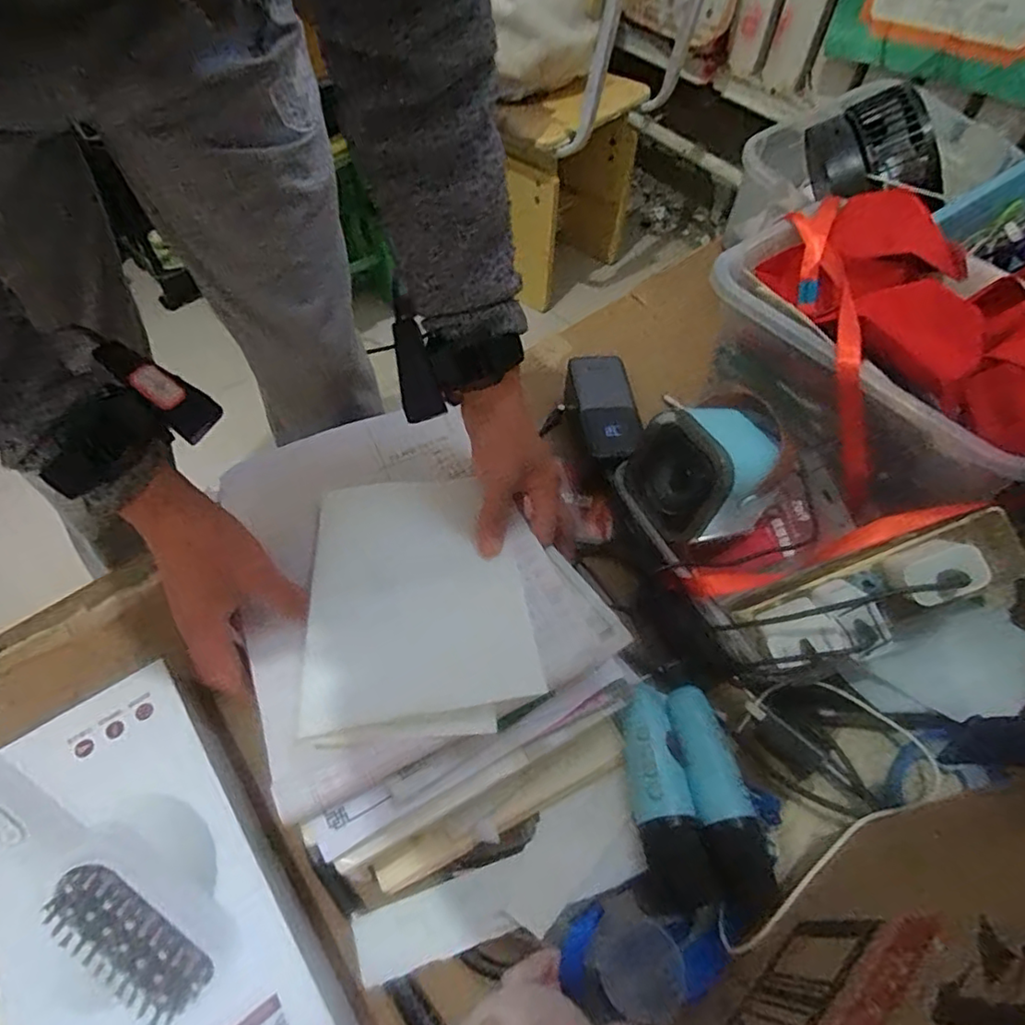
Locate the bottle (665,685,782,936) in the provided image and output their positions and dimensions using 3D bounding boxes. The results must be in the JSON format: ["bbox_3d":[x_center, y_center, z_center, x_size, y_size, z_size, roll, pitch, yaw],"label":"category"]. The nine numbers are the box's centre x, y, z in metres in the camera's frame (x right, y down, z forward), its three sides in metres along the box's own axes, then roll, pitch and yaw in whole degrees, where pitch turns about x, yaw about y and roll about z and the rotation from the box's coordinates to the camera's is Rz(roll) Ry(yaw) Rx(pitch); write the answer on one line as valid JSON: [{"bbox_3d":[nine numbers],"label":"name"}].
[{"bbox_3d":[0.130,0.181,0.379,0.040,0.036,0.140,-5,55,-5],"label":"bottle"}]

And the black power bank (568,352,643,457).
[{"bbox_3d":[0.086,-0.100,0.543,0.049,0.023,0.116,-4,55,-3],"label":"black power bank"}]

